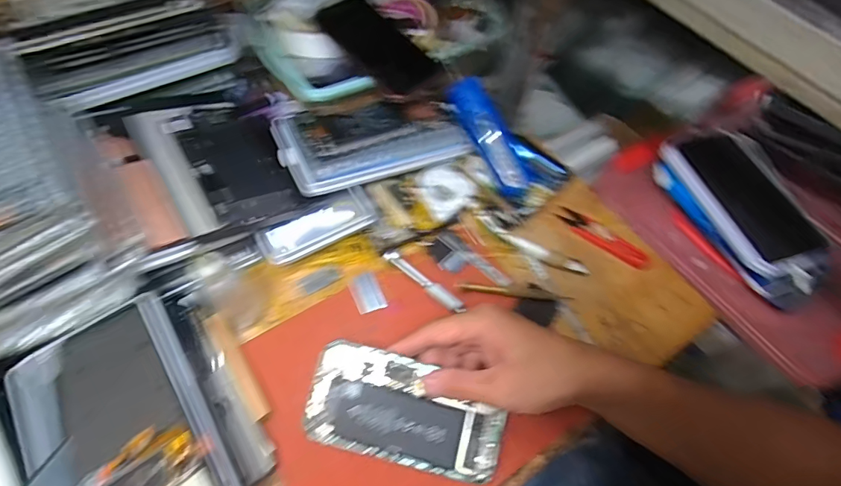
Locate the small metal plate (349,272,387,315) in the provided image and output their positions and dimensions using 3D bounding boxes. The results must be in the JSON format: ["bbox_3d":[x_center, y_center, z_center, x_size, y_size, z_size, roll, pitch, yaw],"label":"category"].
[{"bbox_3d":[-0.049,0.045,0.394,0.025,0.004,0.037,-20,64,-15],"label":"small metal plate"}]

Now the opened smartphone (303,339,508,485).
[{"bbox_3d":[-0.011,0.130,0.334,0.150,0.005,0.075,14,76,4],"label":"opened smartphone"}]

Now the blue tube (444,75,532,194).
[{"bbox_3d":[0.075,-0.117,0.464,0.035,0.033,0.134,-32,94,-20],"label":"blue tube"}]

